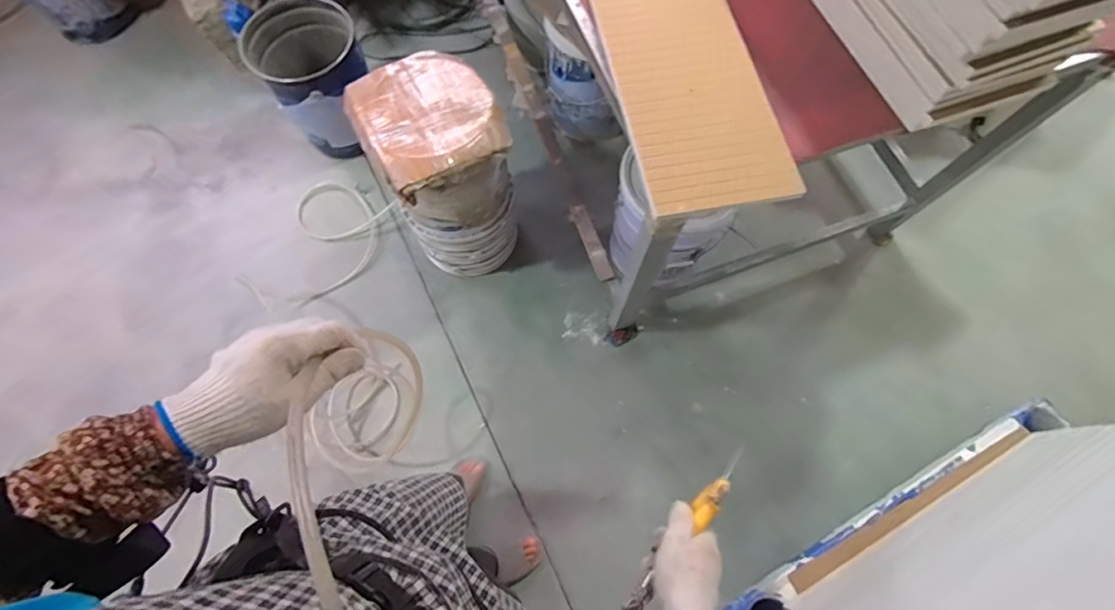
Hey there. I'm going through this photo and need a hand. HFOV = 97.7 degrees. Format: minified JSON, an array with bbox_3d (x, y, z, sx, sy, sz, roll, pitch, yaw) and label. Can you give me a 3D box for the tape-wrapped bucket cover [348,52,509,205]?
[{"bbox_3d":[-0.262,-0.389,0.980,0.268,0.082,0.281,-29,66,-18],"label":"tape-wrapped bucket cover"}]

